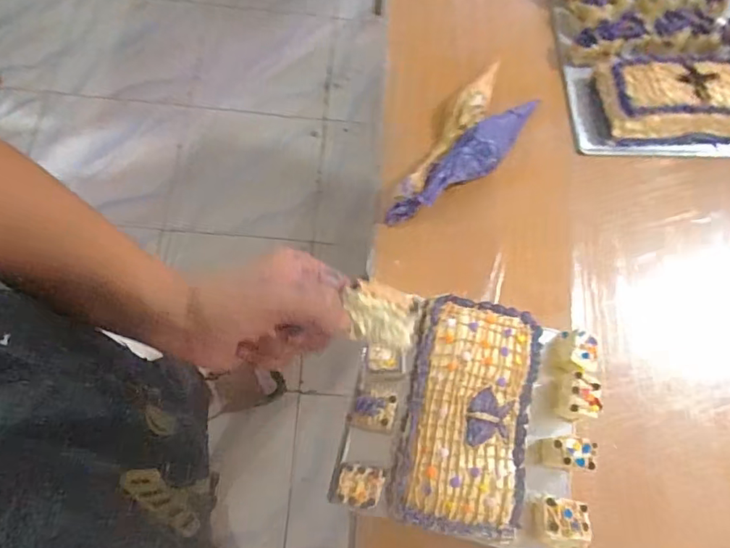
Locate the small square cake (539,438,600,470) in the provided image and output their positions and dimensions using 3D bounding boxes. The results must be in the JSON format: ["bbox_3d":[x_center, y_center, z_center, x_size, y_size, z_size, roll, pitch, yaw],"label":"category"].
[{"bbox_3d":[0.175,0.156,0.443,0.036,0.037,0.024,3,70,-4],"label":"small square cake"}]

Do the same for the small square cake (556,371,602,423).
[{"bbox_3d":[0.189,0.109,0.456,0.031,0.033,0.040,13,70,0],"label":"small square cake"}]

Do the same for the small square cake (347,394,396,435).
[{"bbox_3d":[0.007,0.119,0.441,0.037,0.017,0.033,16,70,1],"label":"small square cake"}]

